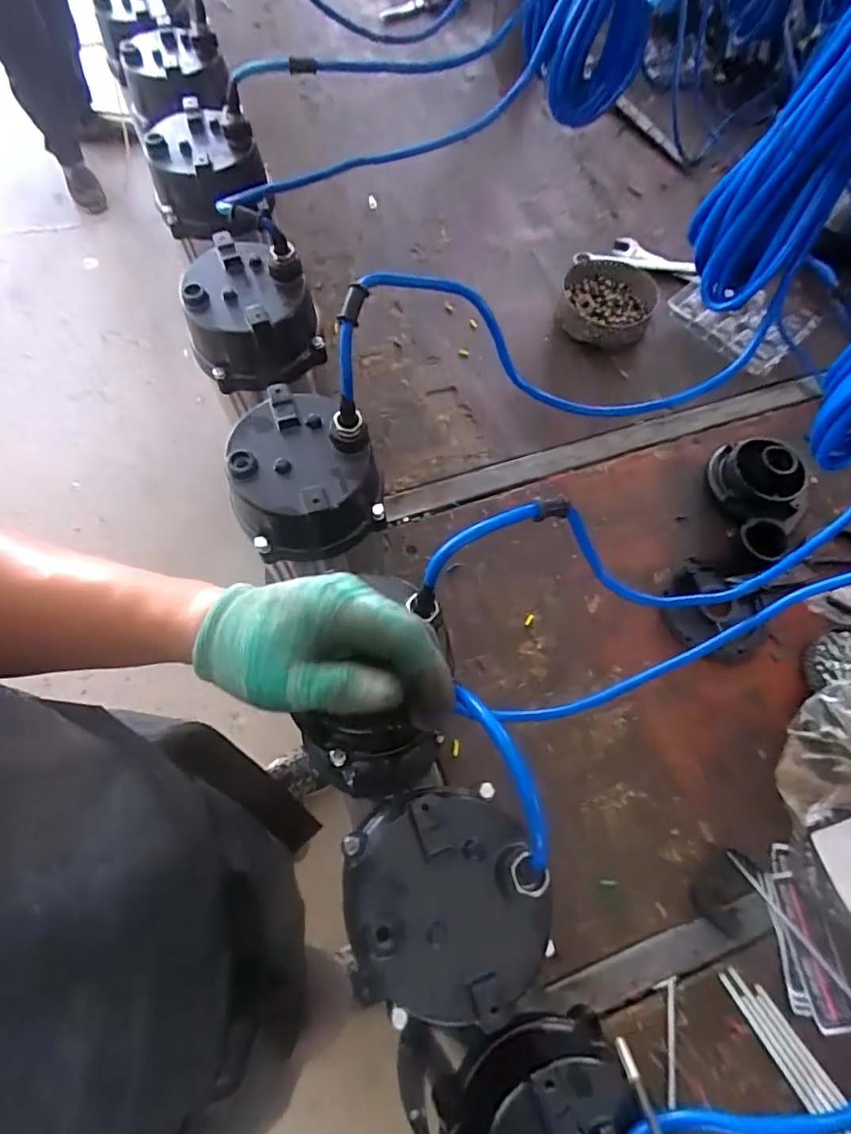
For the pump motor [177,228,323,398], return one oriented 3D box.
[{"bbox_3d":[-0.155,-0.223,0.527,0.116,0.084,0.123,-18,67,-9],"label":"pump motor"}]

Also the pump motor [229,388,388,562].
[{"bbox_3d":[-0.094,-0.073,0.458,0.114,0.082,0.111,-7,66,-5],"label":"pump motor"}]

